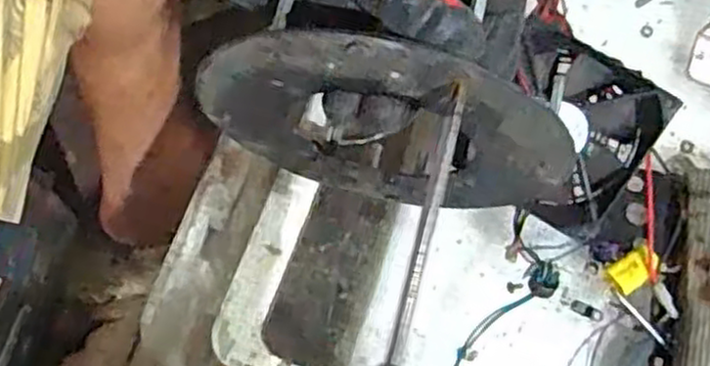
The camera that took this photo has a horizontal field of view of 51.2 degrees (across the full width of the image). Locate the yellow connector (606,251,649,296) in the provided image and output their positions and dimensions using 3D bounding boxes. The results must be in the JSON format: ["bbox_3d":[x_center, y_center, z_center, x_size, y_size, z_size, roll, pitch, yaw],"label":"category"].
[{"bbox_3d":[0.155,0.049,0.412,0.029,0.007,0.020,-30,77,-11],"label":"yellow connector"}]

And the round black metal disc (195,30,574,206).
[{"bbox_3d":[0.012,-0.022,0.349,0.168,0.159,0.010,12,73,1],"label":"round black metal disc"}]

